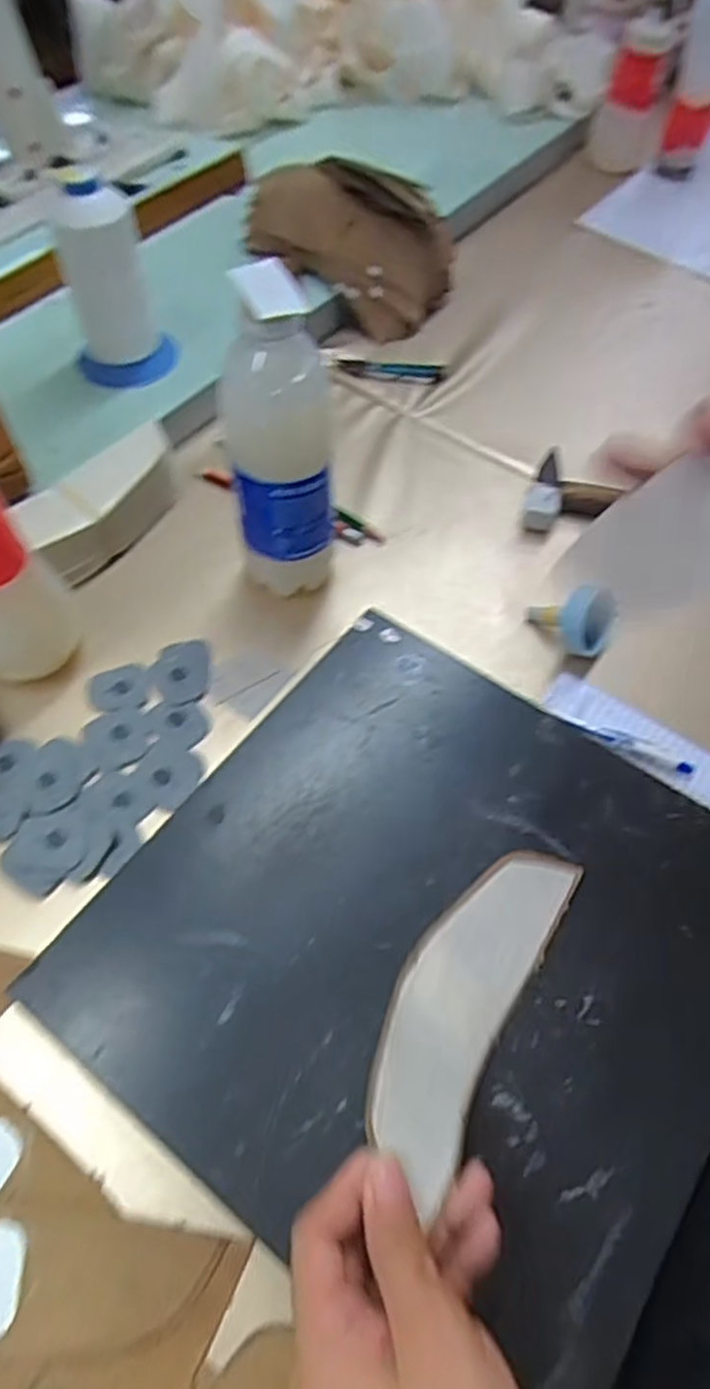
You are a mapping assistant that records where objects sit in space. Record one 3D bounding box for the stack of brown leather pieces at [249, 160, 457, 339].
[{"bbox_3d":[-0.010,-0.409,0.679,0.190,0.107,0.100,17,59,7],"label":"stack of brown leather pieces"}]

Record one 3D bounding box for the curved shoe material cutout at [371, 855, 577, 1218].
[{"bbox_3d":[0.053,0.136,0.351,0.053,0.028,0.169,30,50,15],"label":"curved shoe material cutout"}]

